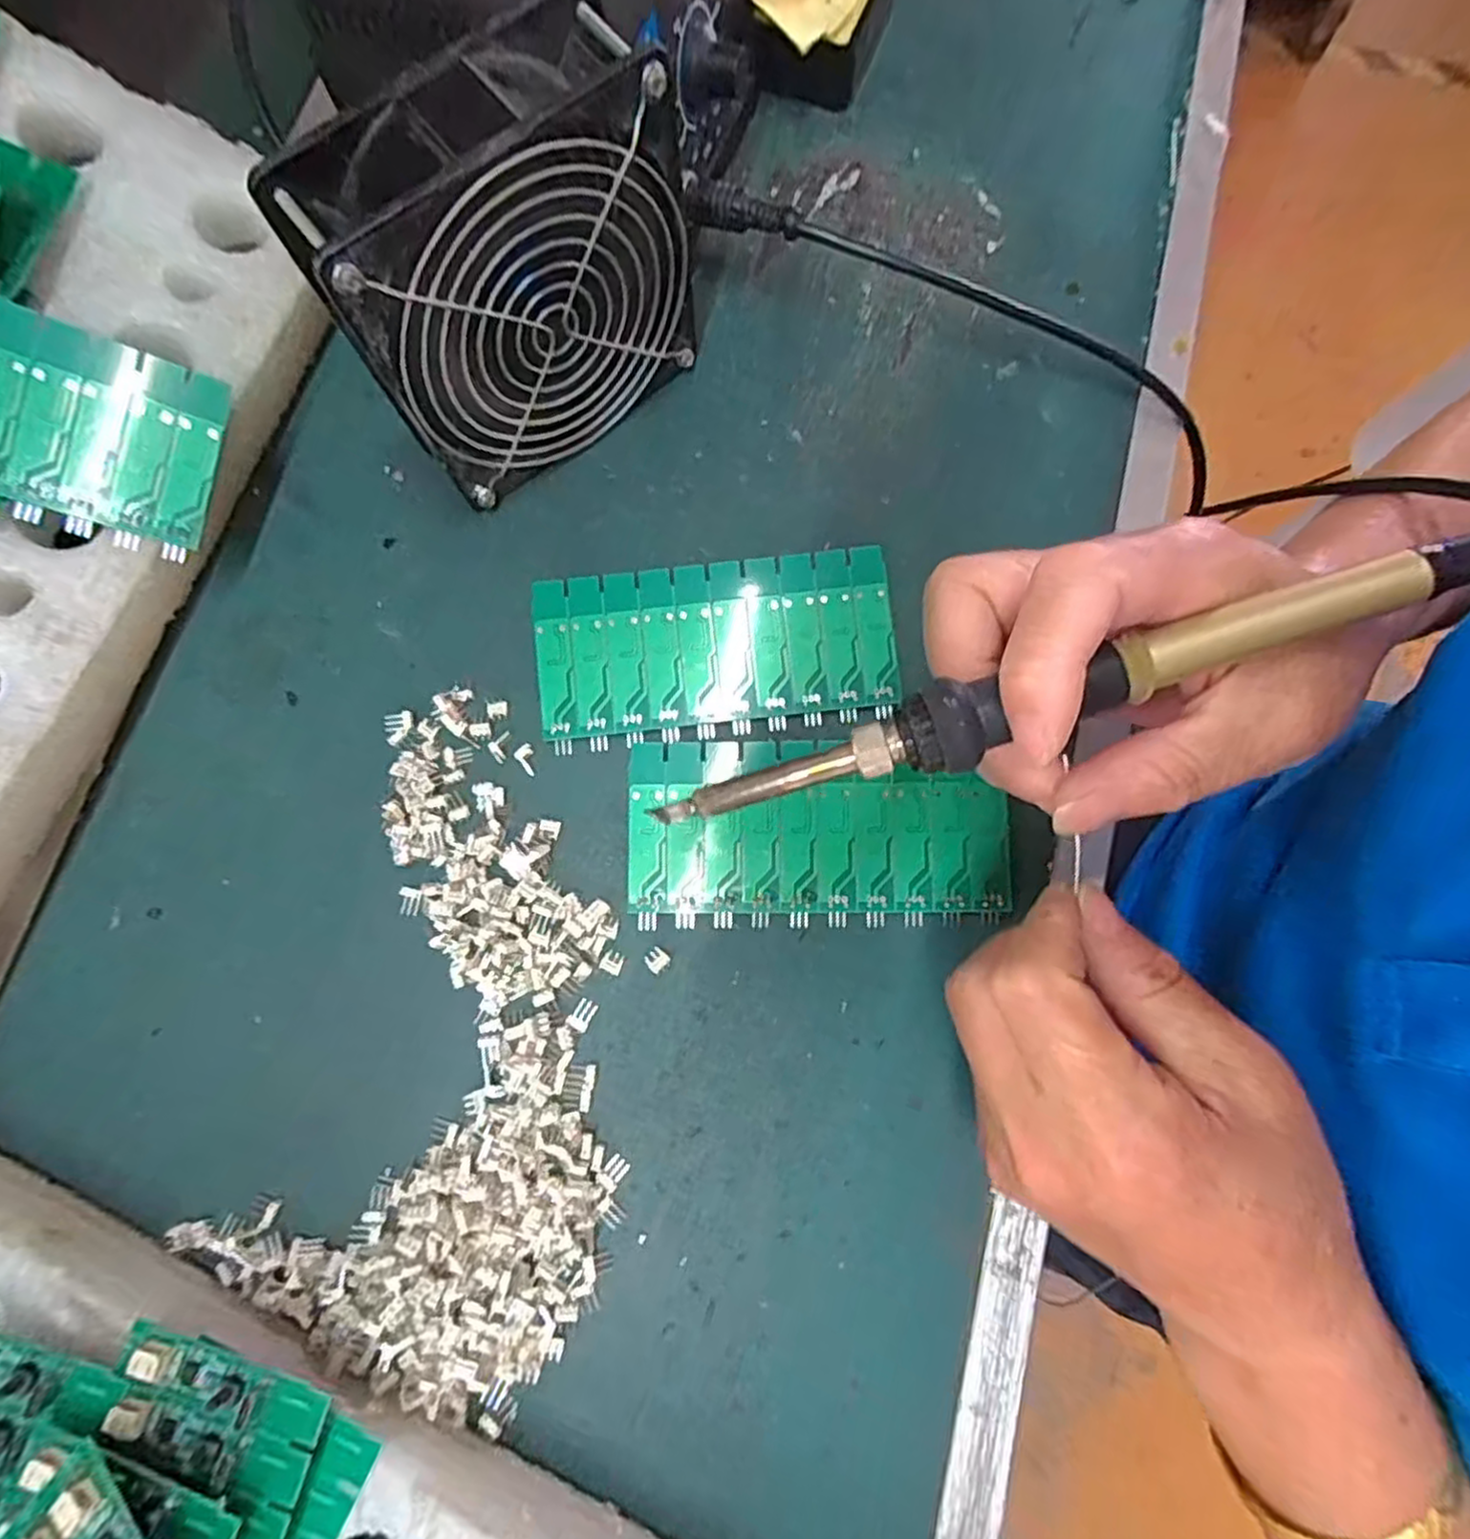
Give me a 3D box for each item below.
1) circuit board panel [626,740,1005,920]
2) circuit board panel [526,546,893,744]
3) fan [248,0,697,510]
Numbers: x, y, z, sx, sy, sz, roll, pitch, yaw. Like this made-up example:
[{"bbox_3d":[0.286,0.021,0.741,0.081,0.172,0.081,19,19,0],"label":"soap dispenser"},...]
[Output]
[{"bbox_3d":[0.031,0.022,0.268,0.136,0.004,0.063,1,85,1],"label":"circuit board panel"},{"bbox_3d":[-0.008,-0.048,0.285,0.136,0.013,0.063,-6,78,-1],"label":"circuit board panel"},{"bbox_3d":[-0.074,-0.167,0.256,0.117,0.120,0.045,-38,81,-7],"label":"fan"}]

